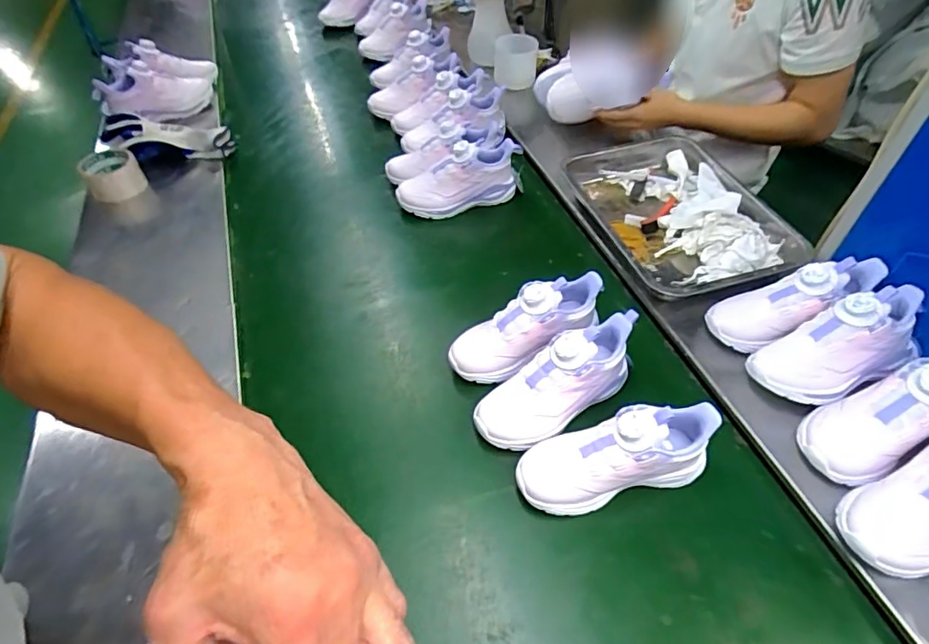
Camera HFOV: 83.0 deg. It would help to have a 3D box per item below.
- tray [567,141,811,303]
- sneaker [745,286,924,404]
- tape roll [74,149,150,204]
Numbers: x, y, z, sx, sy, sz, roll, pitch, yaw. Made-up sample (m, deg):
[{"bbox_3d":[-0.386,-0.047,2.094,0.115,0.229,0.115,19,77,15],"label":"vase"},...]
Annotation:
[{"bbox_3d":[0.327,-0.171,0.823,0.255,0.066,0.353,-17,50,-10],"label":"tray"},{"bbox_3d":[0.439,0.030,0.610,0.204,0.091,0.084,-27,50,5],"label":"sneaker"},{"bbox_3d":[-0.659,-0.274,0.984,0.095,0.062,0.088,-34,54,-23],"label":"tape roll"}]

